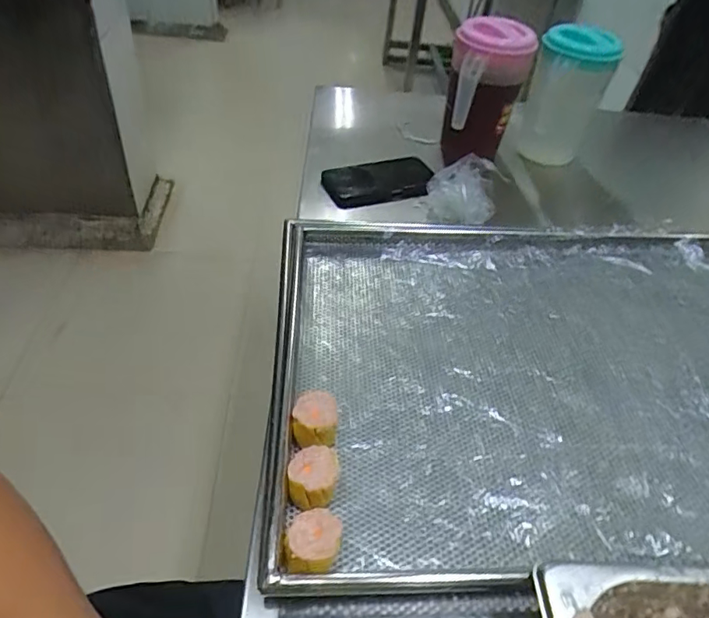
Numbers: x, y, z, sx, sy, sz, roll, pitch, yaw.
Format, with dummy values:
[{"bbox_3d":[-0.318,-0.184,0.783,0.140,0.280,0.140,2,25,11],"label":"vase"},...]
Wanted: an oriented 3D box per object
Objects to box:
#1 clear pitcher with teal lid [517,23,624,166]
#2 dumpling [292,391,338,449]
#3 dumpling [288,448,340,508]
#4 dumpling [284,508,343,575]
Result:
[{"bbox_3d":[0.323,-0.329,0.798,0.116,0.182,0.098,20,48,16],"label":"clear pitcher with teal lid"},{"bbox_3d":[-0.032,0.094,0.413,0.034,0.042,0.040,2,45,-6],"label":"dumpling"},{"bbox_3d":[-0.031,0.129,0.379,0.037,0.034,0.044,2,41,-2],"label":"dumpling"},{"bbox_3d":[-0.028,0.161,0.345,0.035,0.033,0.040,9,45,1],"label":"dumpling"}]

